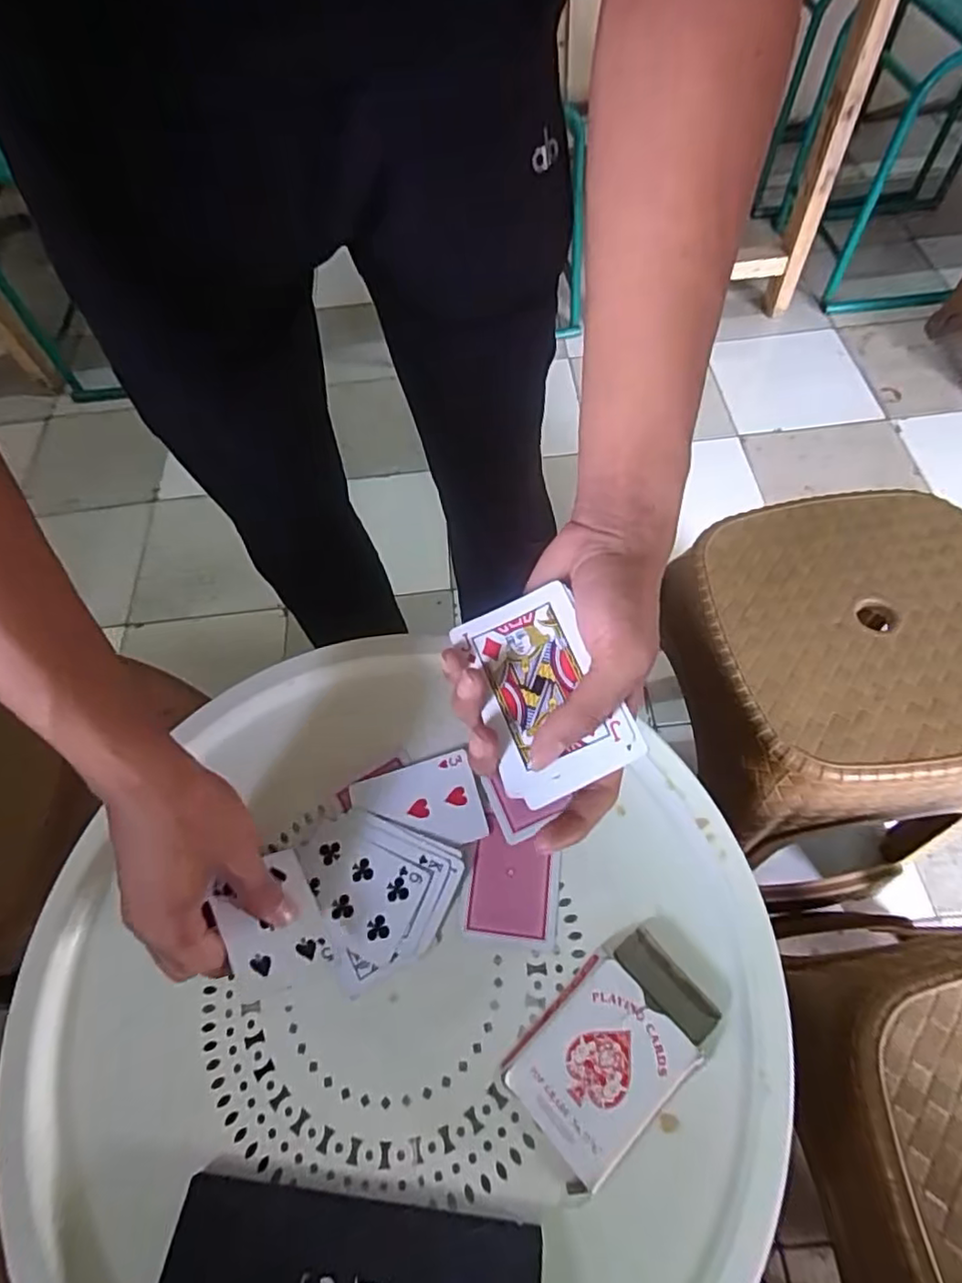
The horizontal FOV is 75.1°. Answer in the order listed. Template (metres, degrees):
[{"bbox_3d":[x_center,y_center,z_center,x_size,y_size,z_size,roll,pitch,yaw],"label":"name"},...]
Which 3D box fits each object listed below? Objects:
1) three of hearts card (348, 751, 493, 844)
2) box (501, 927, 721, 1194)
[{"bbox_3d":[-0.043,0.114,0.430,0.084,0.004,0.062,-16,63,-3],"label":"three of hearts card"},{"bbox_3d":[0.072,0.227,0.351,0.119,0.023,0.071,-38,66,-16],"label":"box"}]

